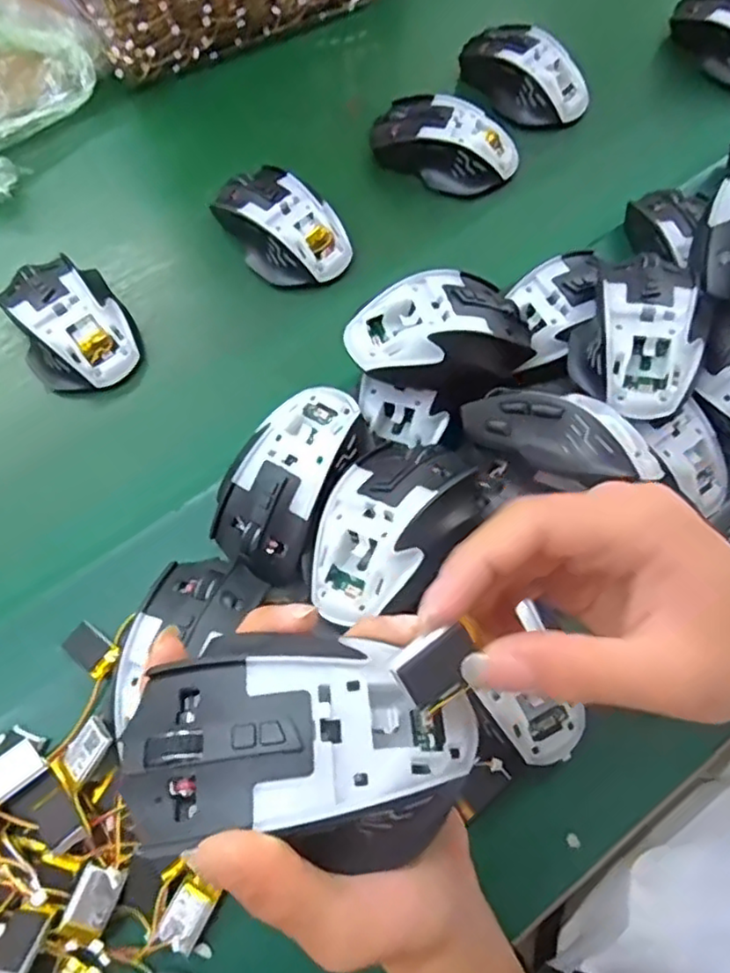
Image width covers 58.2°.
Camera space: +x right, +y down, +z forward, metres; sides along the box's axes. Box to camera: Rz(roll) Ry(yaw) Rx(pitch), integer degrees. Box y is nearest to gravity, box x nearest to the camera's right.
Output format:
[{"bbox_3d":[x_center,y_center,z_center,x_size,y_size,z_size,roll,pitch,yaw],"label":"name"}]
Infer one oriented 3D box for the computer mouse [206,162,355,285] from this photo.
[{"bbox_3d":[-0.062,-0.192,0.489,0.107,0.043,0.066,37,73,17],"label":"computer mouse"}]

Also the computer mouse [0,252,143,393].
[{"bbox_3d":[-0.206,-0.115,0.459,0.073,0.041,0.104,-35,69,-12],"label":"computer mouse"}]

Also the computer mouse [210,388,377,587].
[{"bbox_3d":[-0.042,-0.006,0.383,0.065,0.039,0.110,25,70,13],"label":"computer mouse"}]

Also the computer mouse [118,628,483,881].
[{"bbox_3d":[-0.020,0.082,0.214,0.114,0.031,0.065,3,67,2],"label":"computer mouse"}]

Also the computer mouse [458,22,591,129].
[{"bbox_3d":[0.134,-0.348,0.550,0.054,0.039,0.108,-38,70,-13],"label":"computer mouse"}]

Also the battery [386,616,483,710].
[{"bbox_3d":[0.023,0.054,0.203,0.030,0.006,0.019,-32,99,-18],"label":"battery"}]

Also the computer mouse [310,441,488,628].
[{"bbox_3d":[0.015,0.018,0.348,0.071,0.036,0.119,34,72,16],"label":"computer mouse"}]

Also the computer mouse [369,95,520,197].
[{"bbox_3d":[0.064,-0.274,0.521,0.111,0.040,0.059,22,69,12],"label":"computer mouse"}]

